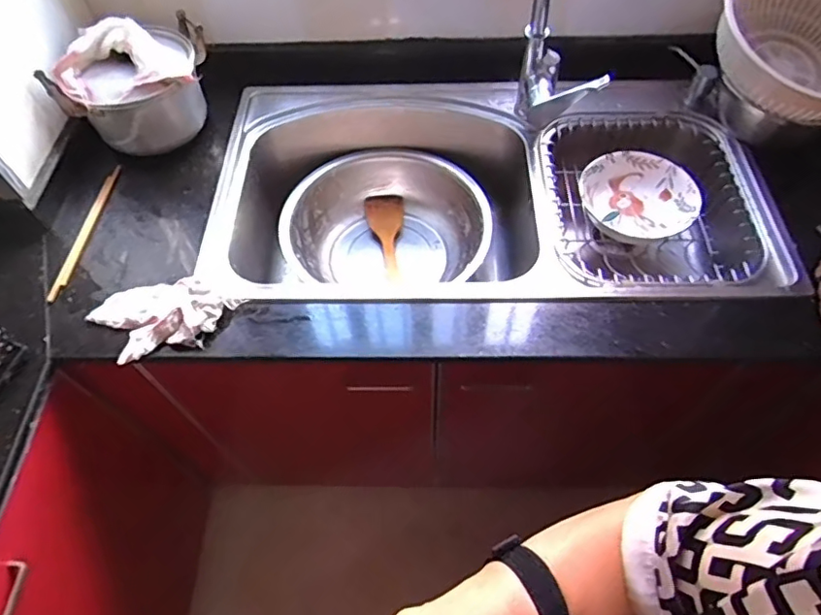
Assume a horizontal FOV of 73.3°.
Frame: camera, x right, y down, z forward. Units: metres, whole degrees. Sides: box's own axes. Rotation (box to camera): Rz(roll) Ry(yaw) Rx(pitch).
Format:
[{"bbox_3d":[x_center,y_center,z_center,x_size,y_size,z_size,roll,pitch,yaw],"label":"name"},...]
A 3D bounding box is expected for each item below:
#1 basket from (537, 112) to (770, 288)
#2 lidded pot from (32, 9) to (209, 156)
[{"bbox_3d":[0.357,-0.135,0.884,0.298,0.145,0.355,-1,58,1],"label":"basket"},{"bbox_3d":[-0.421,-0.340,0.859,0.222,0.174,0.162,-13,58,-6],"label":"lidded pot"}]

